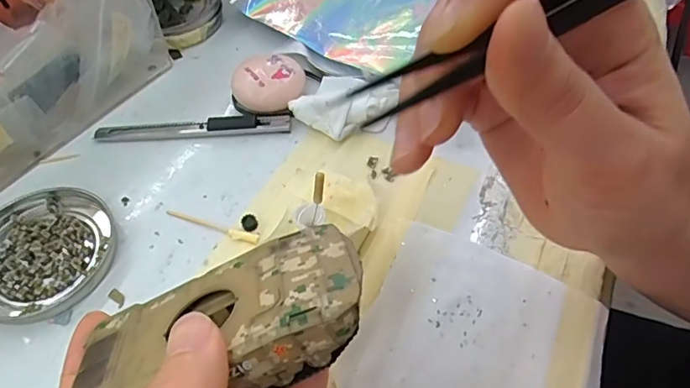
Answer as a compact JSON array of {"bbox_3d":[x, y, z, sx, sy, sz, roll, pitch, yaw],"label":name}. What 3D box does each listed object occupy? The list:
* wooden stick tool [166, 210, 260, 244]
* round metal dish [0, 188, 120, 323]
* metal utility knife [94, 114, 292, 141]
[{"bbox_3d":[-0.076,0.018,0.280,0.060,0.004,0.007,15,56,13],"label":"wooden stick tool"},{"bbox_3d":[-0.167,0.030,0.270,0.077,0.011,0.078,-1,54,1],"label":"round metal dish"},{"bbox_3d":[-0.099,-0.044,0.324,0.126,0.009,0.016,-1,54,1],"label":"metal utility knife"}]

